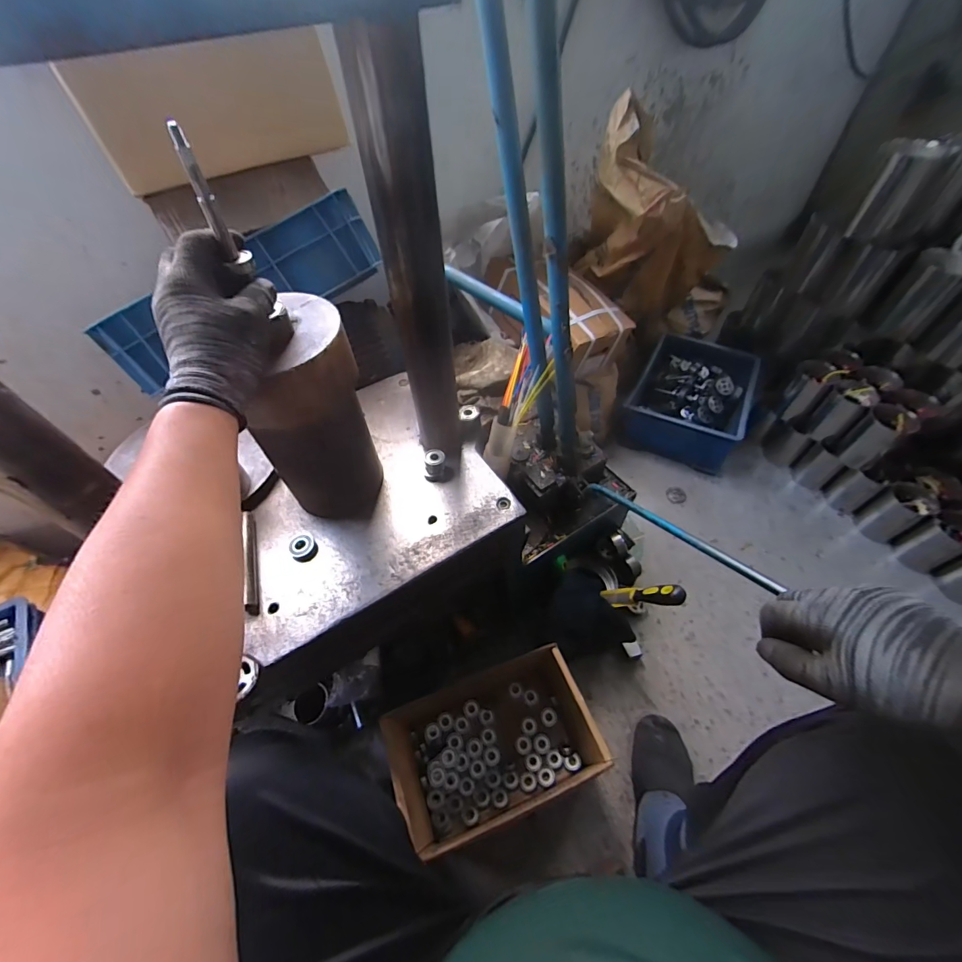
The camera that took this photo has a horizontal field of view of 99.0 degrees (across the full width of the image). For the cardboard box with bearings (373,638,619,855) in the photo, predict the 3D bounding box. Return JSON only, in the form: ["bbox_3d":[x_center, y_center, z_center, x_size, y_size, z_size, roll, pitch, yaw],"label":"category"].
[{"bbox_3d":[0.018,0.437,0.695,0.305,0.175,0.212,-18,54,-11],"label":"cardboard box with bearings"}]

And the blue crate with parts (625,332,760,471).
[{"bbox_3d":[0.615,-0.235,1.215,0.309,0.165,0.367,22,57,18],"label":"blue crate with parts"}]

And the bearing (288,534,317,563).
[{"bbox_3d":[-0.238,0.089,0.549,0.033,0.015,0.033,-15,54,-9],"label":"bearing"}]

